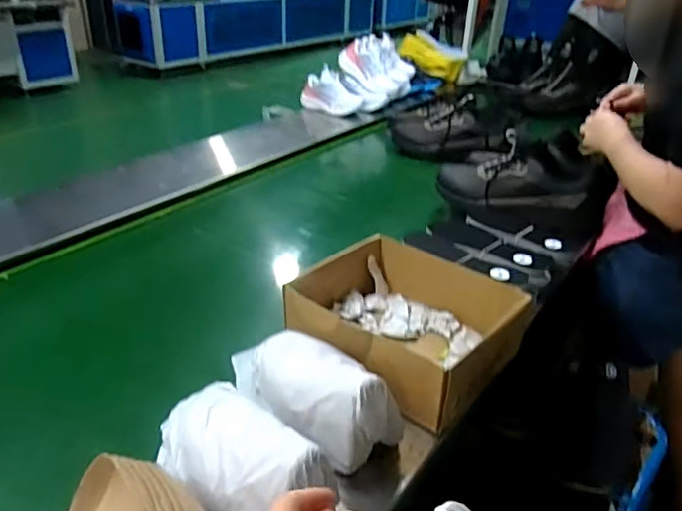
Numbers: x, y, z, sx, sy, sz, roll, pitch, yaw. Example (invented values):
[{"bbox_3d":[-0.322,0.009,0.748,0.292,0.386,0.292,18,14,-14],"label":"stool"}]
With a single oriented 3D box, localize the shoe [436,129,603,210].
[{"bbox_3d":[0.358,-0.168,1.147,0.331,0.135,0.101,0,26,27],"label":"shoe"}]

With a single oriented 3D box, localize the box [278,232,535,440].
[{"bbox_3d":[0.088,0.086,0.764,0.267,0.086,0.237,22,35,31],"label":"box"}]

